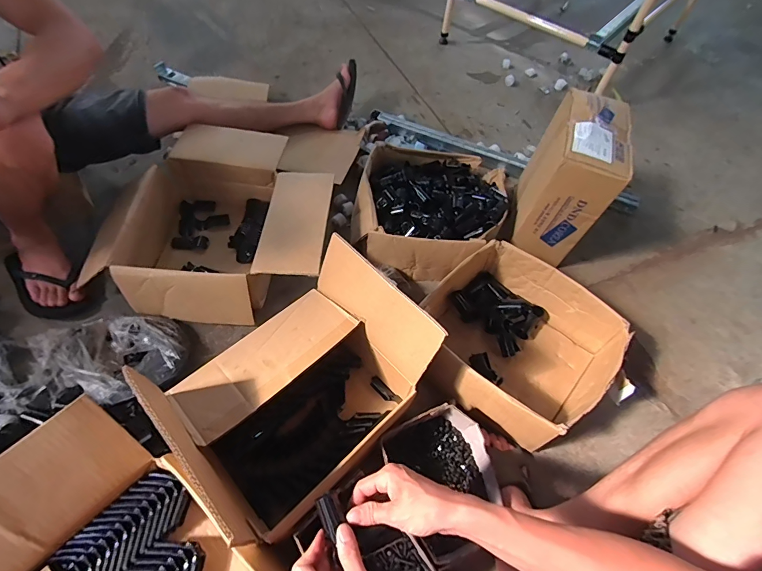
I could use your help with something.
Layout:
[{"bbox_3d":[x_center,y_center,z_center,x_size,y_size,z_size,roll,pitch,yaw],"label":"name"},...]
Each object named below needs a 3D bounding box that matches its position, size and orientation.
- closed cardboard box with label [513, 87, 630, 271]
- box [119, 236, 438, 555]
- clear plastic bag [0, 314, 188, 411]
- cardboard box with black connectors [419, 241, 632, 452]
[{"bbox_3d":[0.439,-0.256,0.918,0.155,0.273,0.262,17,57,6],"label":"closed cardboard box with label"},{"bbox_3d":[-0.123,0.159,0.634,0.272,0.250,0.362,40,64,19],"label":"box"},{"bbox_3d":[-0.584,0.148,0.760,0.385,0.071,0.185,-4,59,-7],"label":"clear plastic bag"},{"bbox_3d":[0.272,0.107,0.792,0.335,0.144,0.326,41,64,19],"label":"cardboard box with black connectors"}]

